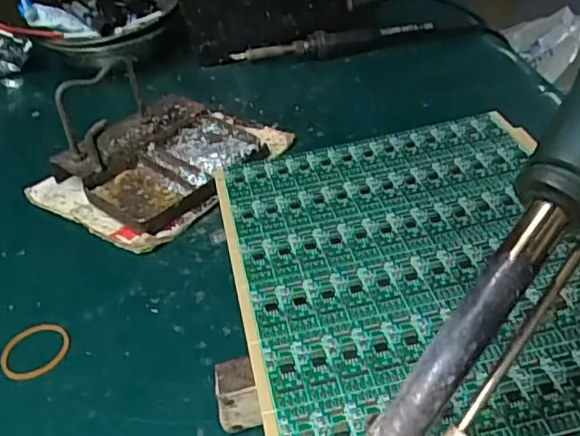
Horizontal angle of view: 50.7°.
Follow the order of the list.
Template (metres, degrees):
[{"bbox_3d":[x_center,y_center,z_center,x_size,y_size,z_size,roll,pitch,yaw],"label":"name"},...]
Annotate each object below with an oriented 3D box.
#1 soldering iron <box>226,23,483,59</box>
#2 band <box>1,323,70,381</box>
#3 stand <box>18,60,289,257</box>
[{"bbox_3d":[0.062,-0.155,0.535,0.222,0.020,0.018,-8,38,-3],"label":"soldering iron"},{"bbox_3d":[-0.128,0.065,0.307,0.033,0.004,0.033,-15,39,-11],"label":"band"},{"bbox_3d":[-0.084,-0.060,0.402,0.109,0.067,0.146,22,46,31],"label":"stand"}]

